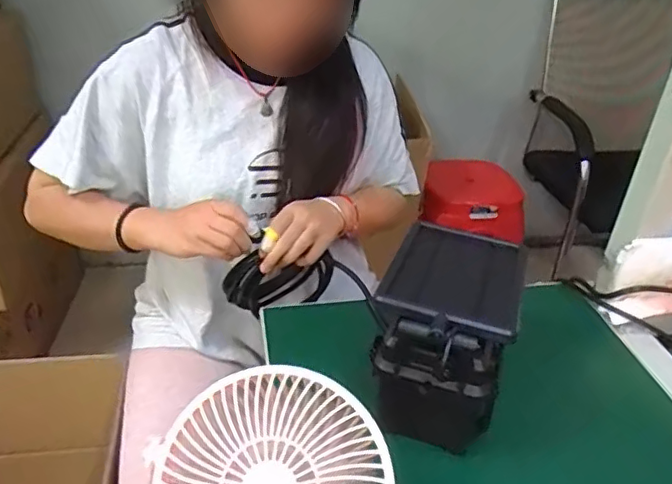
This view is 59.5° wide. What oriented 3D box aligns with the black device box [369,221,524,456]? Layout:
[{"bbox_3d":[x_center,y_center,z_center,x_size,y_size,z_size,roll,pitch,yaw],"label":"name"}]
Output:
[{"bbox_3d":[0.105,0.083,0.561,0.112,0.130,0.183,13,33,15],"label":"black device box"}]

